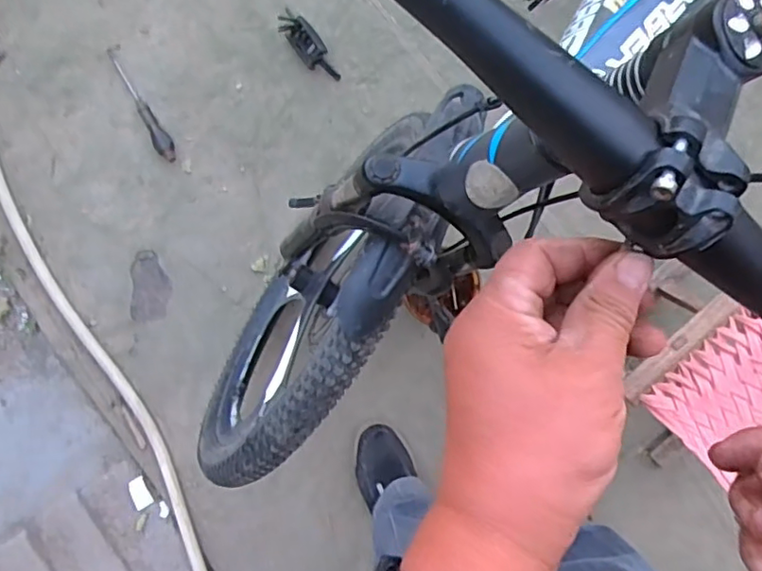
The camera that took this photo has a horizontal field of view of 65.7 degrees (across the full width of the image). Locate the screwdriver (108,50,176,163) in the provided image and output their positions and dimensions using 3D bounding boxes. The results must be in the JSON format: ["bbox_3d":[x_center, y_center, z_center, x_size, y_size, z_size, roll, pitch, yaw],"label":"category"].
[{"bbox_3d":[-0.426,-0.319,1.051,0.032,0.022,0.229,-31,87,3],"label":"screwdriver"}]

